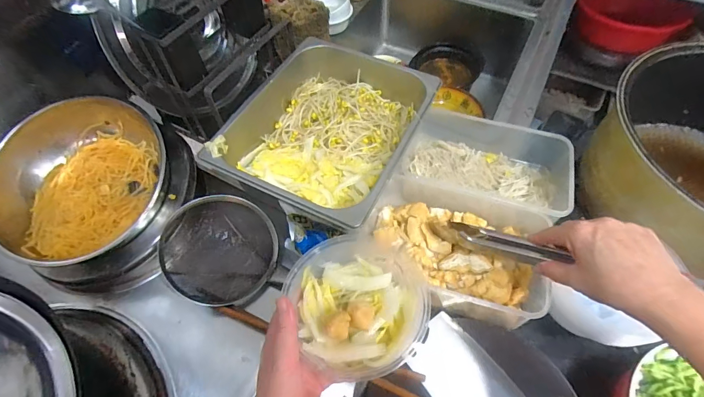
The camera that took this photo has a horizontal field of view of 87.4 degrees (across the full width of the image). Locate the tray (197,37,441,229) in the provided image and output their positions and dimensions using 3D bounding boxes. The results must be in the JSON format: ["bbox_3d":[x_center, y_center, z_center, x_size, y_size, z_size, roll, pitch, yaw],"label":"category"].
[{"bbox_3d":[-0.055,-0.127,0.626,0.300,0.101,0.346,28,63,18],"label":"tray"}]

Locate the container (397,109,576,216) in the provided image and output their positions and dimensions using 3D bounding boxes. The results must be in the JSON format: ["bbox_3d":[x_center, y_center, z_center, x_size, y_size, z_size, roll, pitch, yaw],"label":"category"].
[{"bbox_3d":[0.212,-0.056,0.591,0.246,0.078,0.154,15,60,11],"label":"container"}]

